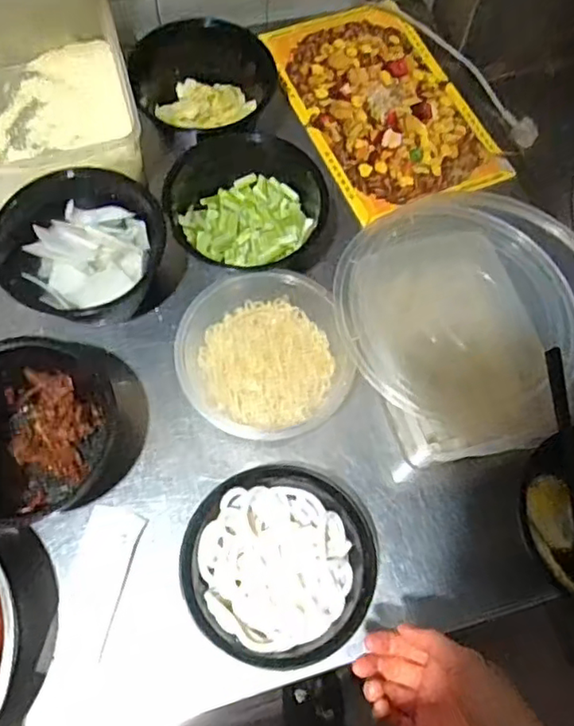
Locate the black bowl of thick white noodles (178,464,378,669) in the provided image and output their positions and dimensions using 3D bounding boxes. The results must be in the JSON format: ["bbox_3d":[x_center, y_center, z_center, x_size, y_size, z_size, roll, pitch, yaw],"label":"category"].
[{"bbox_3d":[-0.007,0.182,0.562,0.168,0.050,0.162,1,67,-2],"label":"black bowl of thick white noodles"}]

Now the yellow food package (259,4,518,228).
[{"bbox_3d":[0.123,-0.338,0.804,0.215,0.015,0.331,-23,70,-12],"label":"yellow food package"}]

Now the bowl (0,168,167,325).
[{"bbox_3d":[-0.210,-0.118,0.646,0.166,0.077,0.151,-1,67,-3],"label":"bowl"}]

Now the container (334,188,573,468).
[{"bbox_3d":[0.192,-0.044,0.637,0.282,0.095,0.276,-23,70,-12],"label":"container"}]

